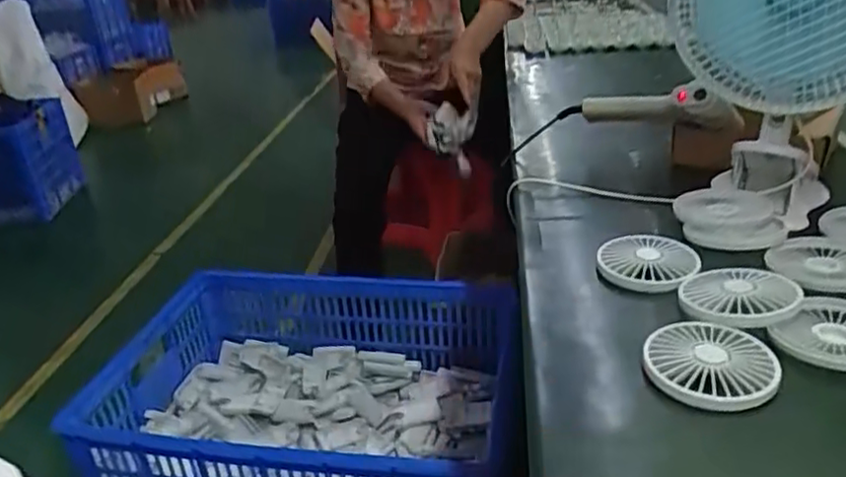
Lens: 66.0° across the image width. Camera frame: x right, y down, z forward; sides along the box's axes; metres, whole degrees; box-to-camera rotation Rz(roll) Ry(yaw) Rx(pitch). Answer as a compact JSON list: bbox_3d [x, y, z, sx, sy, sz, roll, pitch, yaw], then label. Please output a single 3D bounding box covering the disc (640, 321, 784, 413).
[{"bbox_3d":[0.206,0.088,0.467,0.086,0.014,0.086,-3,26,2],"label":"disc"}]

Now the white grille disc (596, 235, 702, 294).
[{"bbox_3d":[0.207,0.018,0.600,0.085,0.010,0.091,-3,26,2],"label":"white grille disc"}]

